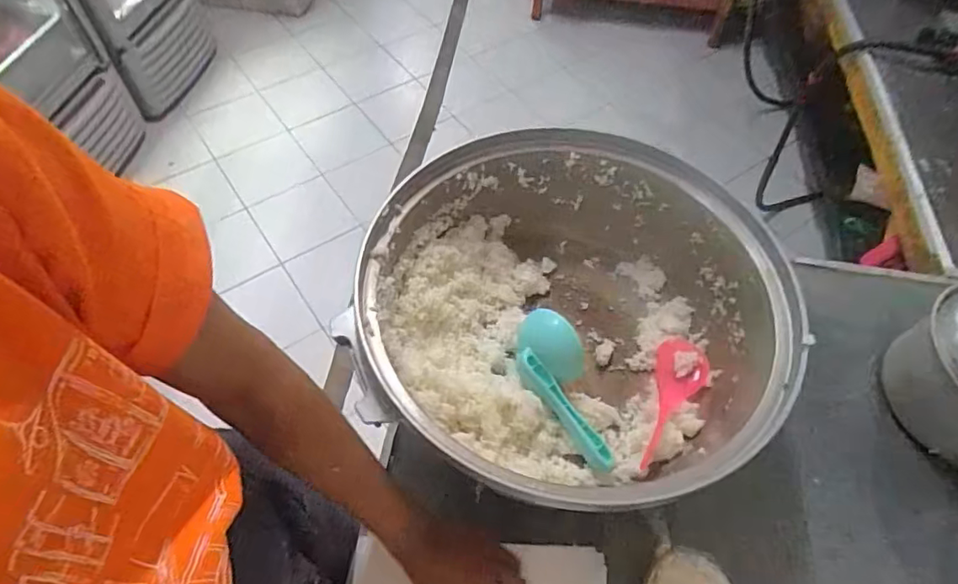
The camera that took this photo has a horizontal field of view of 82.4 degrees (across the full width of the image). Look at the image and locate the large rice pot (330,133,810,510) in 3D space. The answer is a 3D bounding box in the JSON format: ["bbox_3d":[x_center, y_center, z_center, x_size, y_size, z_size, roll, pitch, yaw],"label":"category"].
[{"bbox_3d":[0.103,0.033,0.674,0.484,0.191,0.425,-25,61,-17],"label":"large rice pot"}]

